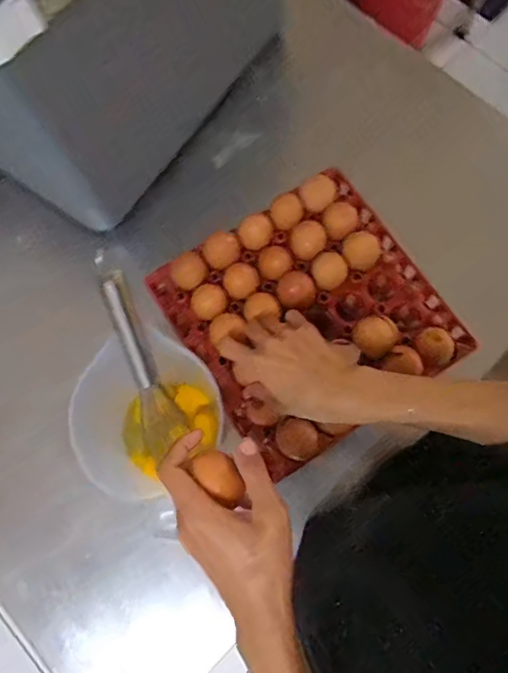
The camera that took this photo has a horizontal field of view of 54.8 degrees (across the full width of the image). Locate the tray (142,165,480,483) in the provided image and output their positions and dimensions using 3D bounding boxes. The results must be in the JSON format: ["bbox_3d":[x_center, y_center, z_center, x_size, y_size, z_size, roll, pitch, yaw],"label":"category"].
[{"bbox_3d":[0.065,-0.031,0.577,0.282,0.068,0.279,-32,75,-9],"label":"tray"}]

